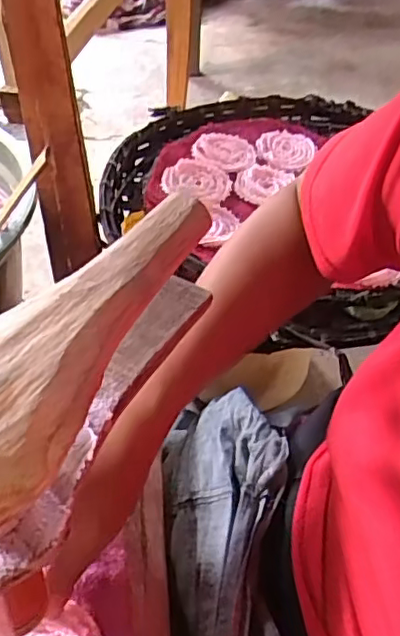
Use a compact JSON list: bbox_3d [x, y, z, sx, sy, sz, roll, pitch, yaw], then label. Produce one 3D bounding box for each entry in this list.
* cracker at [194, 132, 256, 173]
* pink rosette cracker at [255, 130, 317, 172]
[{"bbox_3d":[0.030,-0.204,0.752,0.075,0.018,0.082,1,45,2],"label":"cracker"},{"bbox_3d":[0.107,-0.210,0.772,0.072,0.008,0.090,1,45,2],"label":"pink rosette cracker"}]

